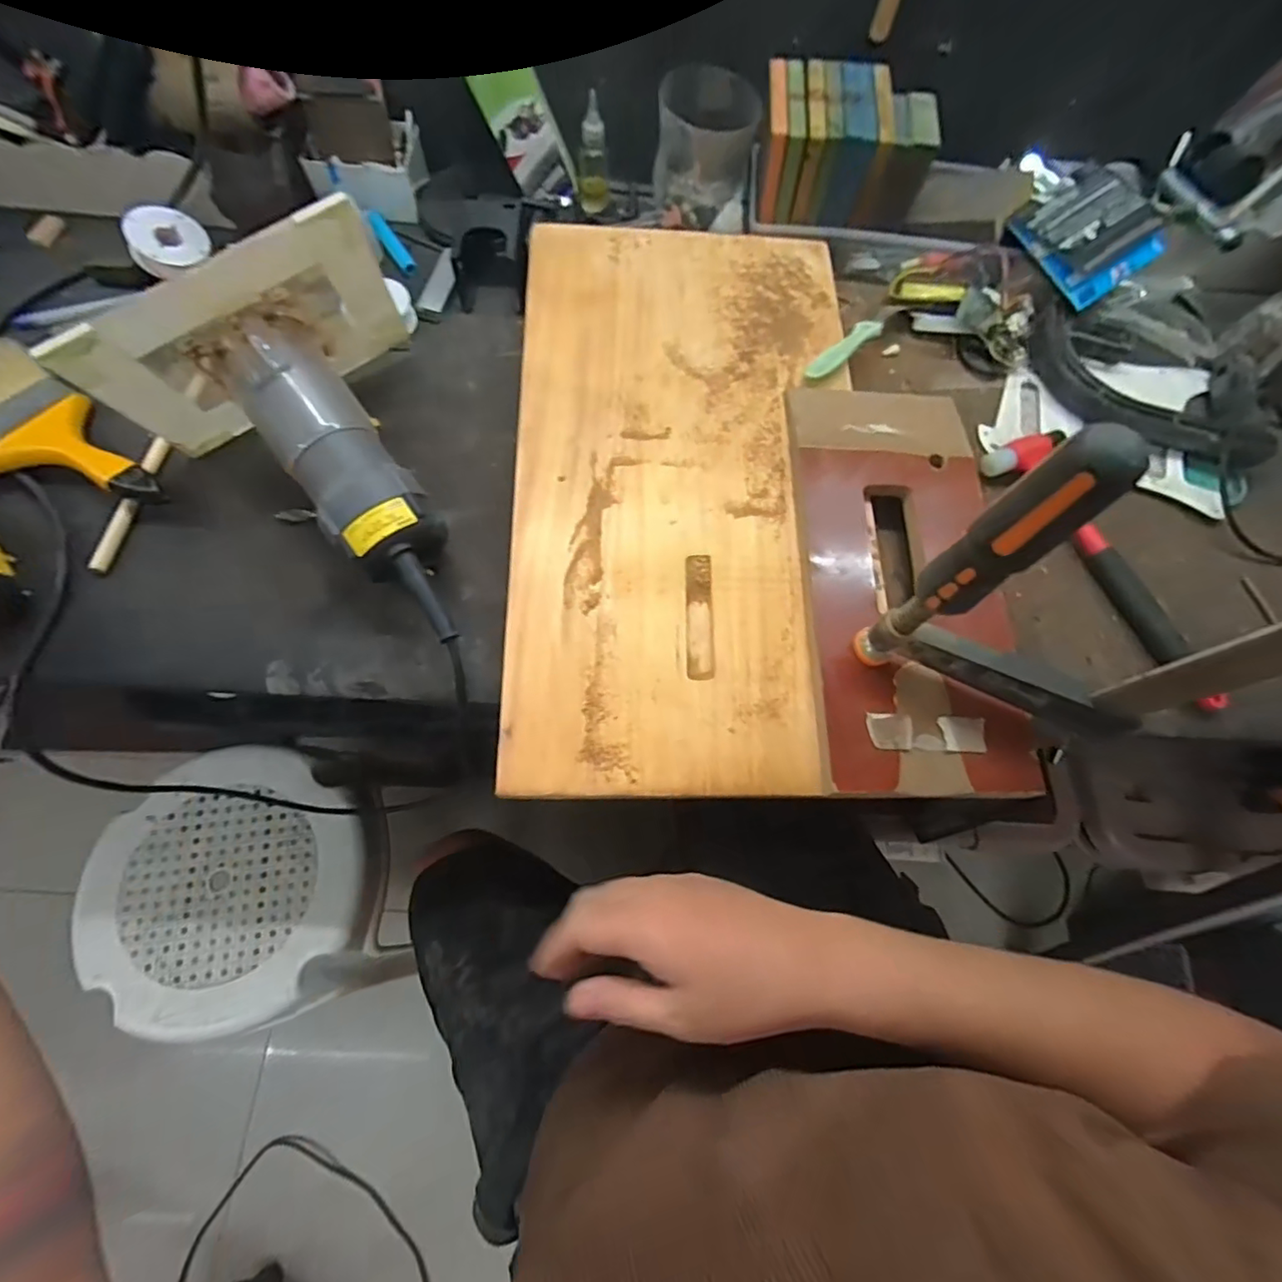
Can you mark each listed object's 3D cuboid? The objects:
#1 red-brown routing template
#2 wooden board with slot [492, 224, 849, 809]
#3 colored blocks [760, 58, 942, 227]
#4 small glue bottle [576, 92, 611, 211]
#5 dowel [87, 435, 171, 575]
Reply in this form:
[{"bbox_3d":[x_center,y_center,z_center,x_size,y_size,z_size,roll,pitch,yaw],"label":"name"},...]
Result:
[{"bbox_3d":[0.208,-0.056,0.433,0.162,0.012,0.333,0,70,-1],"label":"red-brown routing template"},{"bbox_3d":[0.035,-0.143,0.462,0.263,0.020,0.517,1,70,-1],"label":"wooden board with slot"},{"bbox_3d":[0.194,-0.455,0.531,0.155,0.089,0.095,5,69,-1],"label":"colored blocks"},{"bbox_3d":[-0.049,-0.489,0.572,0.032,0.099,0.024,-3,70,-2],"label":"small glue bottle"},{"bbox_3d":[-0.407,-0.111,0.450,0.014,0.011,0.122,10,70,2],"label":"dowel"}]

